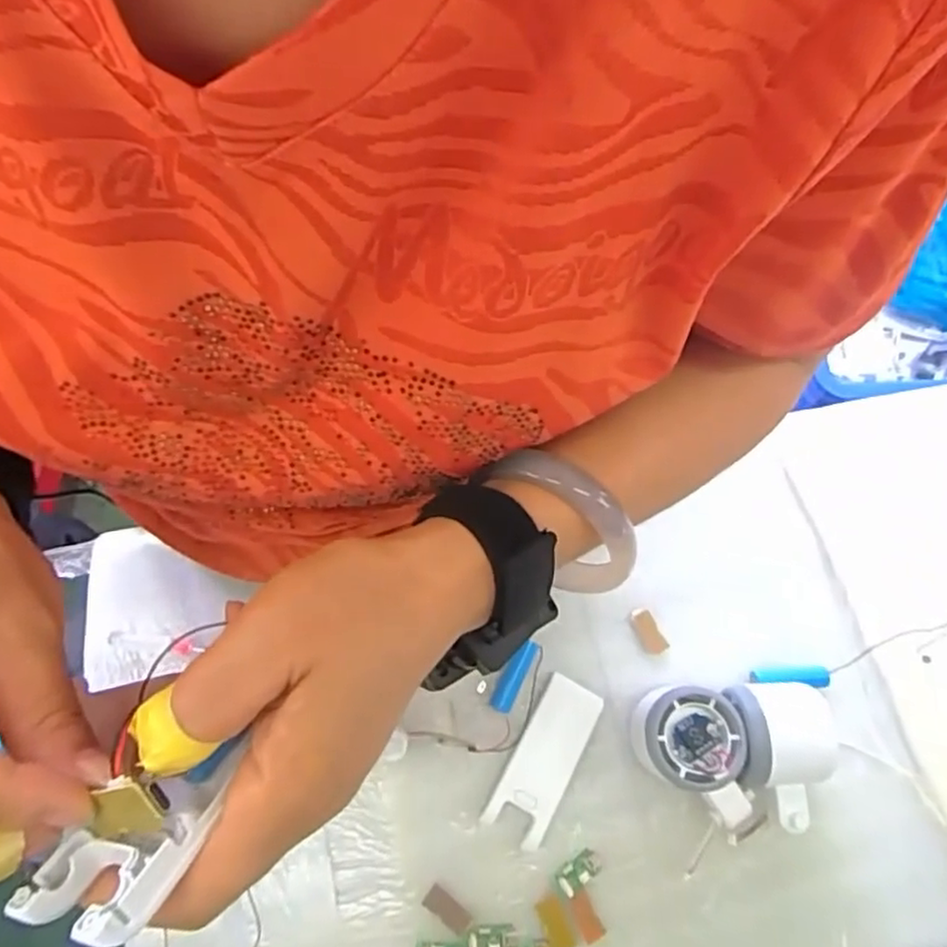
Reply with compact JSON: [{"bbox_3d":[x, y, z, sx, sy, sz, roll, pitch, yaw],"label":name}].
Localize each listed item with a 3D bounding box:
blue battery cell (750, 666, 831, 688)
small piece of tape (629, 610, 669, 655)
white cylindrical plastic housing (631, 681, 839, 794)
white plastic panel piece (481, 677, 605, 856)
[{"bbox_3d":[0.211,0.135,0.454,0.048,0.011,0.014,5,71,0],"label":"blue battery cell"},{"bbox_3d":[0.120,0.110,0.469,0.016,0.004,0.031,-27,74,-10],"label":"small piece of tape"},{"bbox_3d":[0.160,0.167,0.423,0.112,0.052,0.067,0,71,-1],"label":"white cylindrical plastic housing"},{"bbox_3d":[0.046,0.182,0.436,0.038,0.014,0.101,29,73,8],"label":"white plastic panel piece"}]

